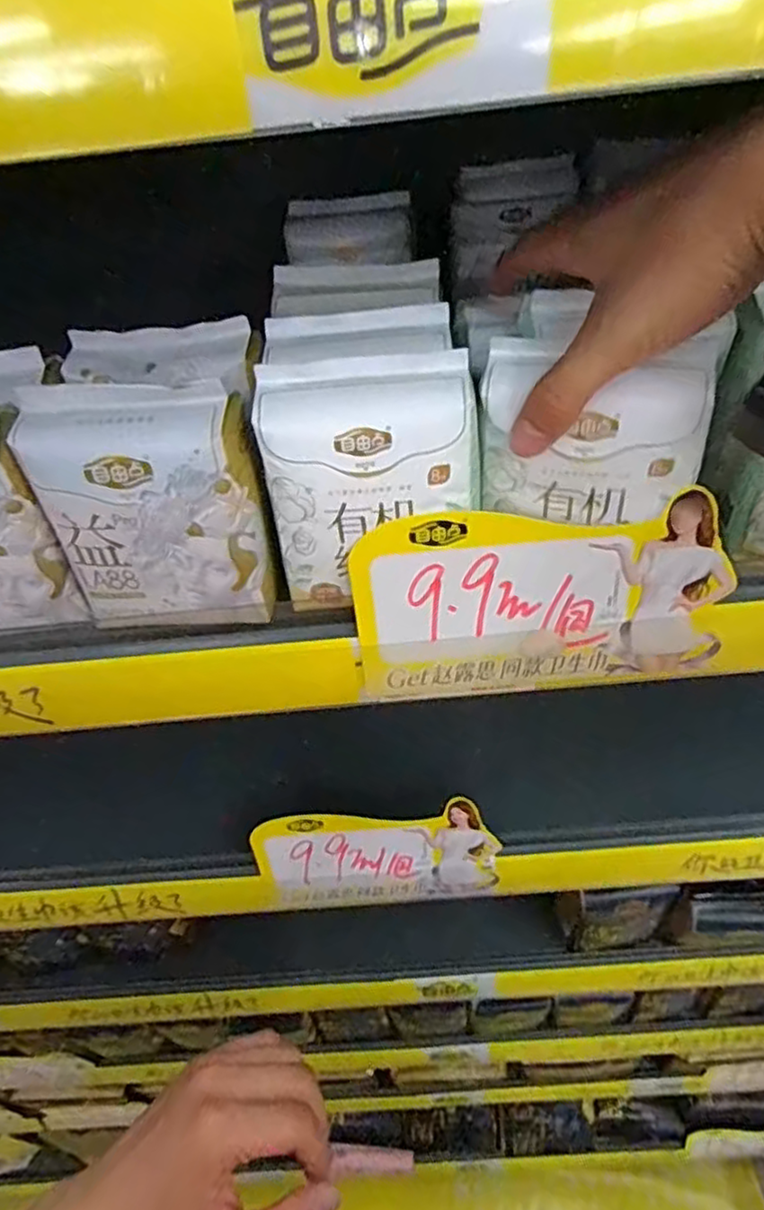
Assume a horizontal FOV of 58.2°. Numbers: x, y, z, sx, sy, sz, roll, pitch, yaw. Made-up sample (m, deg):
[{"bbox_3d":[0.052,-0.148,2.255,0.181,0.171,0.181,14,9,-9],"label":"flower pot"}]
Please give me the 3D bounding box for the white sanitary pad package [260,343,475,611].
[{"bbox_3d":[-0.005,-0.055,0.313,0.091,0.103,0.037,-6,44,1],"label":"white sanitary pad package"}]

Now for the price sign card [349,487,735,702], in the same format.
[{"bbox_3d":[0.074,0.000,0.326,0.173,0.098,0.006,-5,28,2],"label":"price sign card"}]

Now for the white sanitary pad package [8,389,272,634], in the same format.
[{"bbox_3d":[-0.102,-0.042,0.315,0.093,0.107,0.040,3,45,11],"label":"white sanitary pad package"}]

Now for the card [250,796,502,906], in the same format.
[{"bbox_3d":[-0.003,0.183,0.498,0.170,0.088,0.006,-5,28,1],"label":"card"}]

